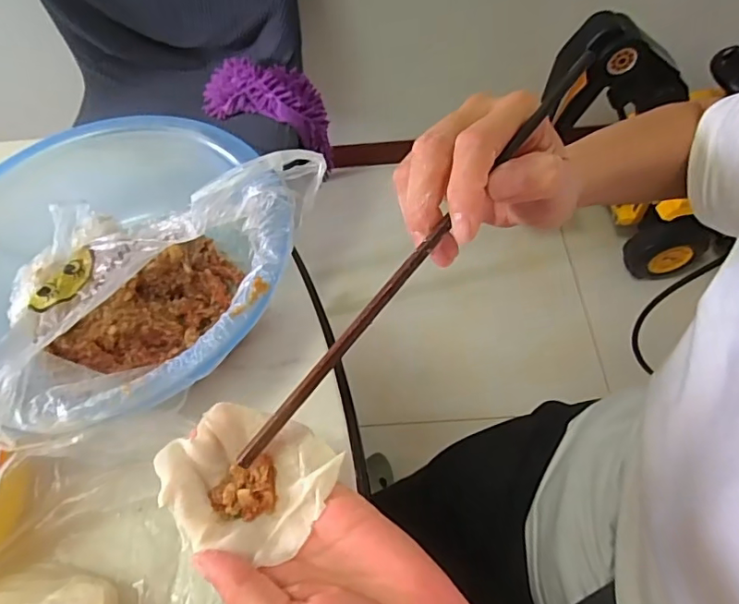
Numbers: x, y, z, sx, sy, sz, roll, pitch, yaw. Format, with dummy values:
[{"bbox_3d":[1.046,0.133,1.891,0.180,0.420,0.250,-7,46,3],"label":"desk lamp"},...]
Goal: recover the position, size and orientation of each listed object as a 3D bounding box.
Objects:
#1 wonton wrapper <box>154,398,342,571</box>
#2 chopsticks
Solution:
[{"bbox_3d":[-0.061,0.085,0.255,0.077,0.027,0.067,23,62,16],"label":"wonton wrapper"},{"bbox_3d":[0.019,-0.018,0.247,0.013,0.014,0.243,42,93,25],"label":"chopsticks"}]

